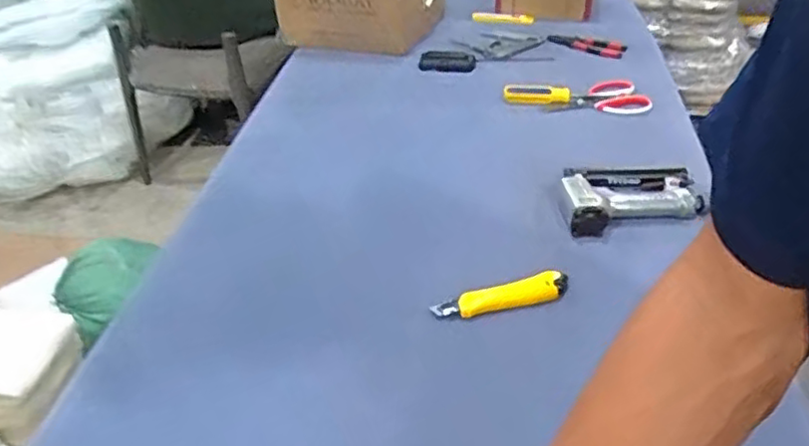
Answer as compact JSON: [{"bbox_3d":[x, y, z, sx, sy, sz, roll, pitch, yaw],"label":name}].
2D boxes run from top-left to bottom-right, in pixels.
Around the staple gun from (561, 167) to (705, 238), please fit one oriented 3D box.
[{"bbox_3d":[0.313,-0.041,0.910,0.206,0.039,0.124,-8,37,-7],"label":"staple gun"}]

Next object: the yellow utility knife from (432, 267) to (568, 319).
[{"bbox_3d":[0.117,0.085,0.771,0.164,0.021,0.027,-12,38,-11],"label":"yellow utility knife"}]

